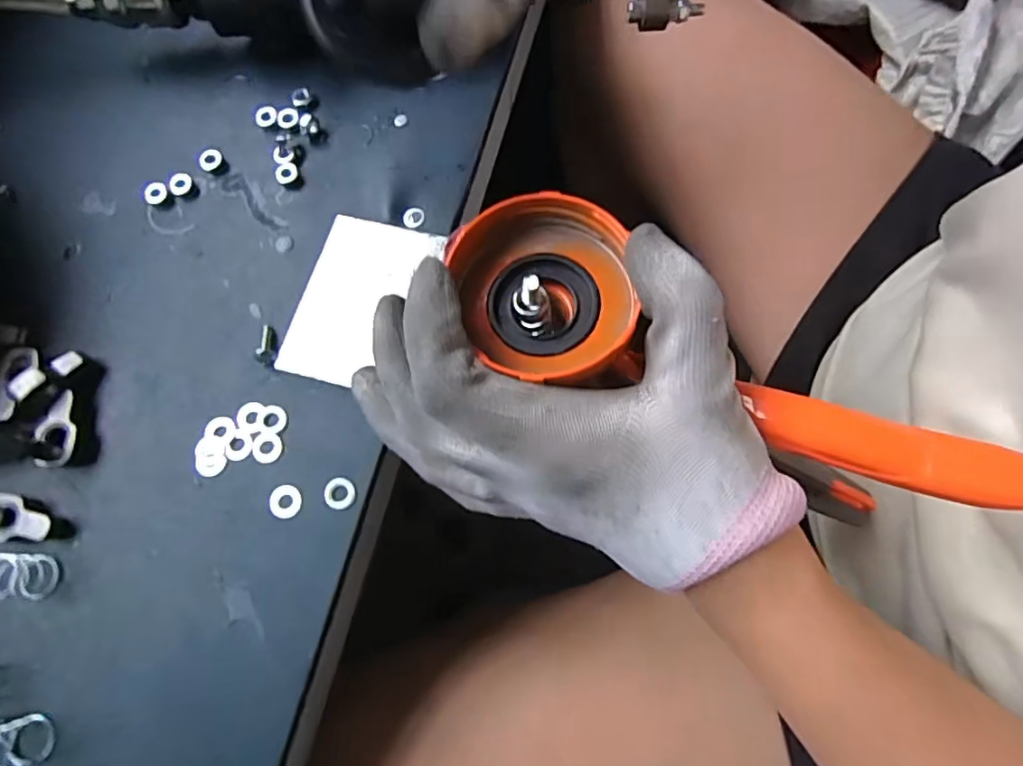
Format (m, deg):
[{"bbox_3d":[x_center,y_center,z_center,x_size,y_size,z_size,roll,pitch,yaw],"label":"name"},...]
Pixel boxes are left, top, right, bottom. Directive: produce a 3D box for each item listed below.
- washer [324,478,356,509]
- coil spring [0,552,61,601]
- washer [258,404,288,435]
[{"bbox_3d":[-0.067,0.043,0.224,0.012,0.004,0.012,0,74,1],"label":"washer"},{"bbox_3d":[-0.182,0.071,0.213,0.013,0.021,0.016,3,74,2],"label":"coil spring"},{"bbox_3d":[-0.098,0.014,0.234,0.012,0.004,0.011,0,74,1],"label":"washer"}]

